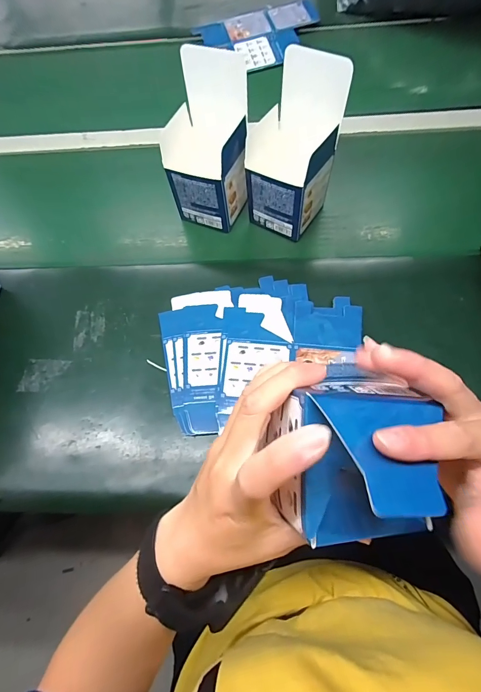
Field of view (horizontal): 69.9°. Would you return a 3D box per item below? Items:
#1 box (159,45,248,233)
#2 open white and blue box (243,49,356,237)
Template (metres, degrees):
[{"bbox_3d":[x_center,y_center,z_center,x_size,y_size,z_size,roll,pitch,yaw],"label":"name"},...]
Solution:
[{"bbox_3d":[-0.040,-0.255,0.453,0.097,0.171,0.111,17,71,11],"label":"box"},{"bbox_3d":[0.064,-0.241,0.433,0.097,0.175,0.103,28,73,14],"label":"open white and blue box"}]

